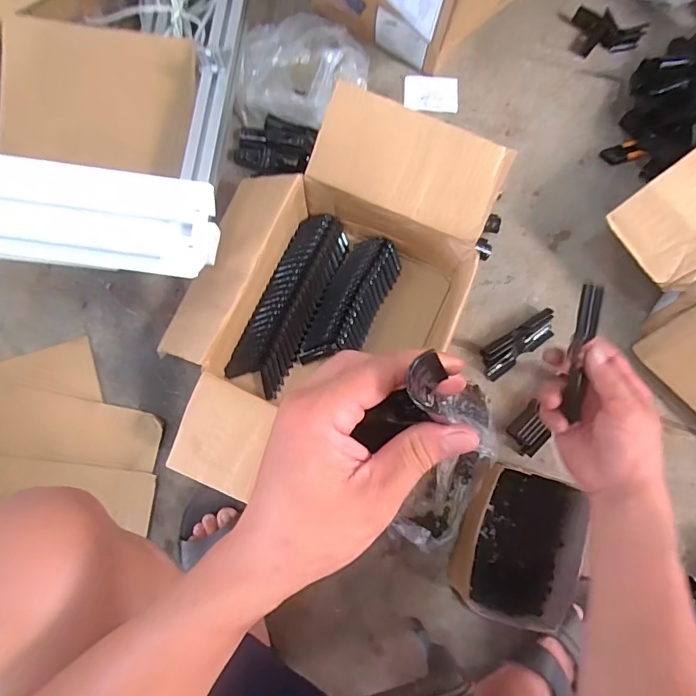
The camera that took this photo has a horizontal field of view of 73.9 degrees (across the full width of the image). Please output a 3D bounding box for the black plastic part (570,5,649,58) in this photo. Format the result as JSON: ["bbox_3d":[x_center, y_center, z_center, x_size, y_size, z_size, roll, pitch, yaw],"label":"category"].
[{"bbox_3d":[0.484,-0.580,0.858,0.129,0.032,0.078,14,79,2],"label":"black plastic part"}]

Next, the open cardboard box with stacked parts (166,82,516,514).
[{"bbox_3d":[-0.041,-0.064,0.678,0.369,0.190,0.546,22,80,4],"label":"open cardboard box with stacked parts"}]

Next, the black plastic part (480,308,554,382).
[{"bbox_3d":[0.268,-0.006,0.733,0.135,0.036,0.045,-36,82,-7],"label":"black plastic part"}]

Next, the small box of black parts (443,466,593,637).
[{"bbox_3d":[0.231,0.273,0.647,0.136,0.092,0.195,12,79,2],"label":"small box of black parts"}]

